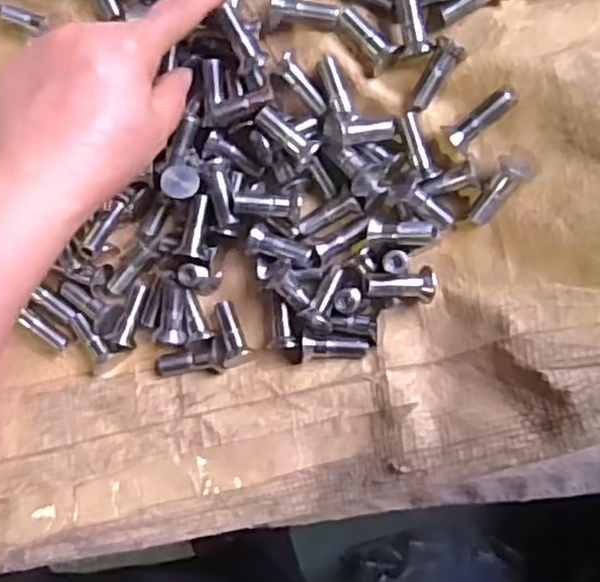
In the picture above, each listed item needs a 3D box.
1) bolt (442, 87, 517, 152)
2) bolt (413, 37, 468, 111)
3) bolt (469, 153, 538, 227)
[{"bbox_3d":[0.090,-0.086,0.358,0.037,0.013,0.014,-41,70,19],"label":"bolt"},{"bbox_3d":[0.068,-0.108,0.365,0.015,0.012,0.036,32,113,5],"label":"bolt"},{"bbox_3d":[0.100,-0.050,0.362,0.016,0.018,0.041,37,109,5],"label":"bolt"}]

